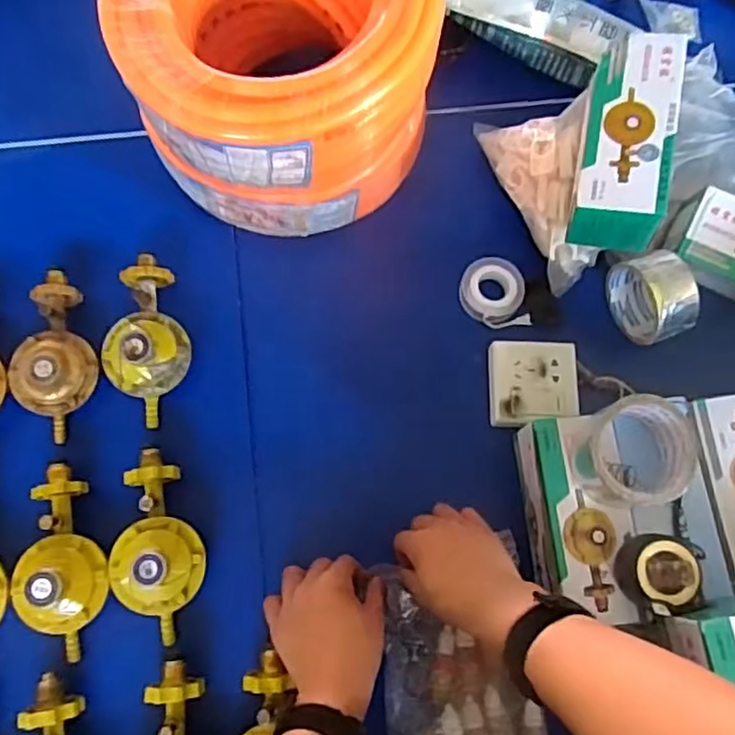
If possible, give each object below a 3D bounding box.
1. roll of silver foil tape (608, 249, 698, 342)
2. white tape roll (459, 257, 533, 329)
[{"bbox_3d":[0.290,-0.073,0.656,0.052,0.082,0.093,-19,75,-7],"label":"roll of silver foil tape"},{"bbox_3d":[0.134,-0.079,0.686,0.066,0.022,0.072,1,74,-2],"label":"white tape roll"}]

